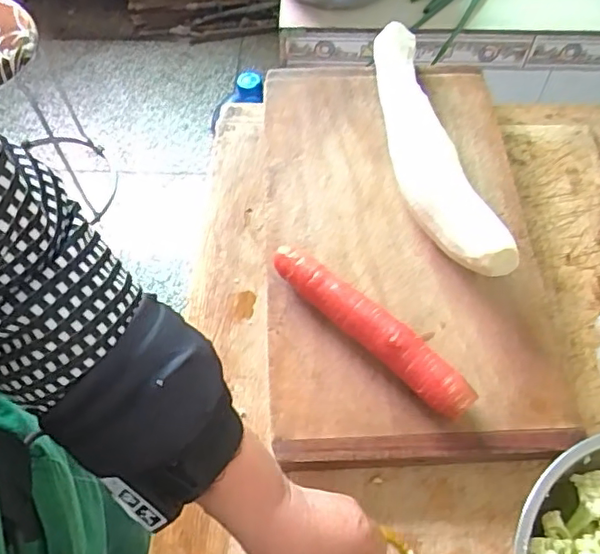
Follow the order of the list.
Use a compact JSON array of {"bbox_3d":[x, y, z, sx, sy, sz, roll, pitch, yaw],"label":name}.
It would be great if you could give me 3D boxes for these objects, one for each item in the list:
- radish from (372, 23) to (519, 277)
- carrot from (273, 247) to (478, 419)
[{"bbox_3d":[0.113,-0.127,0.546,0.059,0.065,0.309,-9,61,-6],"label":"radish"},{"bbox_3d":[0.054,0.041,0.471,0.191,0.036,0.031,41,68,20],"label":"carrot"}]

